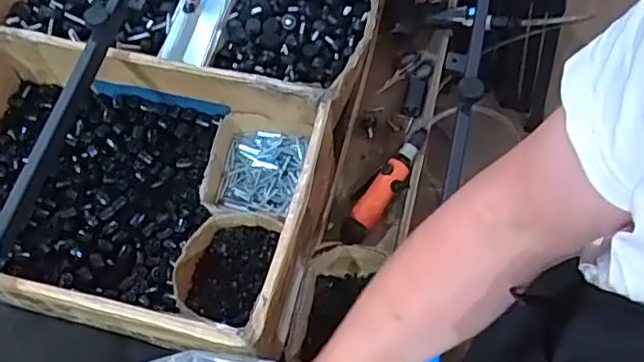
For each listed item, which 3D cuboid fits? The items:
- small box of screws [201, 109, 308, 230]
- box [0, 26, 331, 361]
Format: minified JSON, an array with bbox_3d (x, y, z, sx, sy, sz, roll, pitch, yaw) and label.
[{"bbox_3d":[-0.094,-0.012,0.892,0.135,0.063,0.157,11,65,8],"label":"small box of screws"},{"bbox_3d":[-0.275,0.012,0.836,0.529,0.163,0.348,12,66,9],"label":"box"}]

